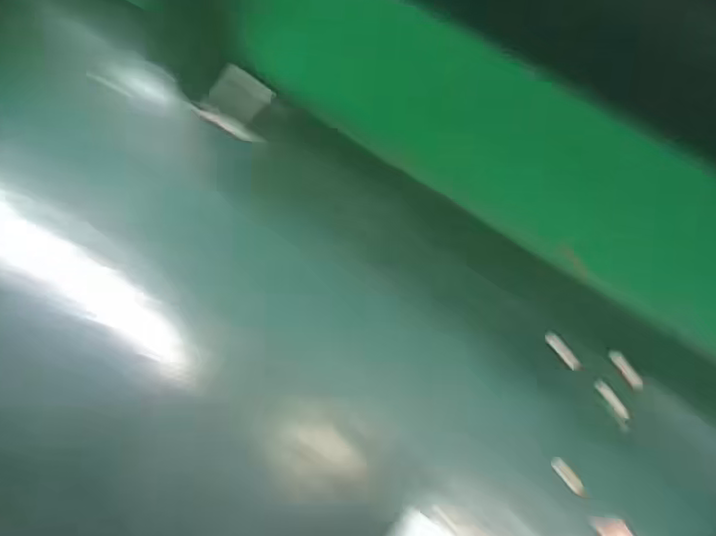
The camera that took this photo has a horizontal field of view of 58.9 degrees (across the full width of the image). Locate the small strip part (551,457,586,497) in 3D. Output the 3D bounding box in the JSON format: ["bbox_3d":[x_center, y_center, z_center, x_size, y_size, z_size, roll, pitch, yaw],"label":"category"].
[{"bbox_3d":[0.128,0.127,0.385,0.008,0.007,0.026,-33,74,-14],"label":"small strip part"}]

